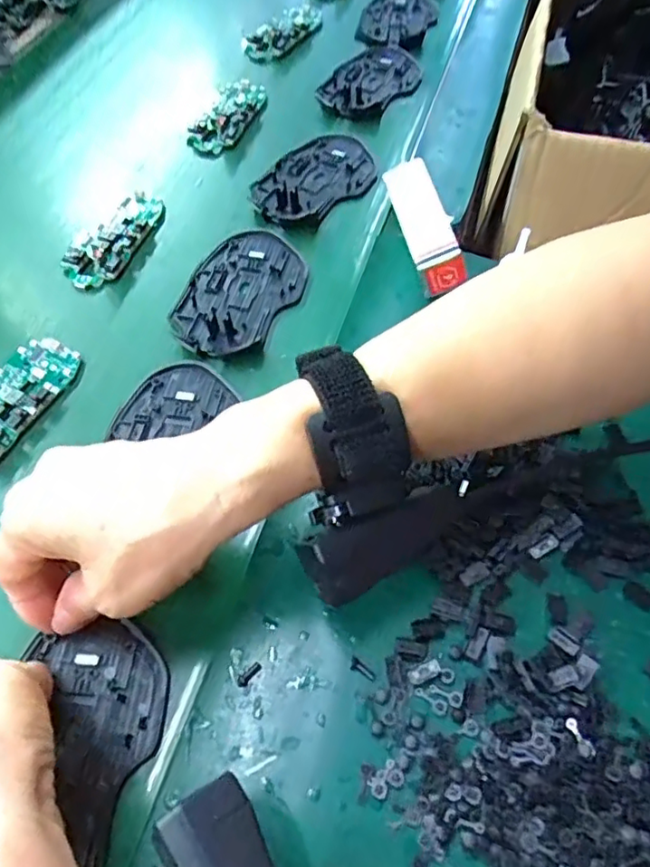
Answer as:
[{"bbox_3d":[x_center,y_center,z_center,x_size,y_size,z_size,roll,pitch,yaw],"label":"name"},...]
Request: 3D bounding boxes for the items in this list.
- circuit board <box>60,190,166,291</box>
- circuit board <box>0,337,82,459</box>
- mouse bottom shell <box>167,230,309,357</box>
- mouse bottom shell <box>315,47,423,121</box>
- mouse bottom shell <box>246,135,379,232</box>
[{"bbox_3d":[-0.152,-0.141,0.434,0.044,0.013,0.095,11,61,8],"label":"circuit board"},{"bbox_3d":[-0.185,-0.018,0.351,0.044,0.015,0.097,22,63,14],"label":"circuit board"},{"bbox_3d":[-0.056,-0.094,0.399,0.072,0.007,0.114,18,62,12],"label":"mouse bottom shell"},{"bbox_3d":[0.040,-0.319,0.548,0.074,0.010,0.124,31,66,18],"label":"mouse bottom shell"},{"bbox_3d":[-0.008,-0.198,0.465,0.074,0.012,0.117,40,69,22],"label":"mouse bottom shell"}]

